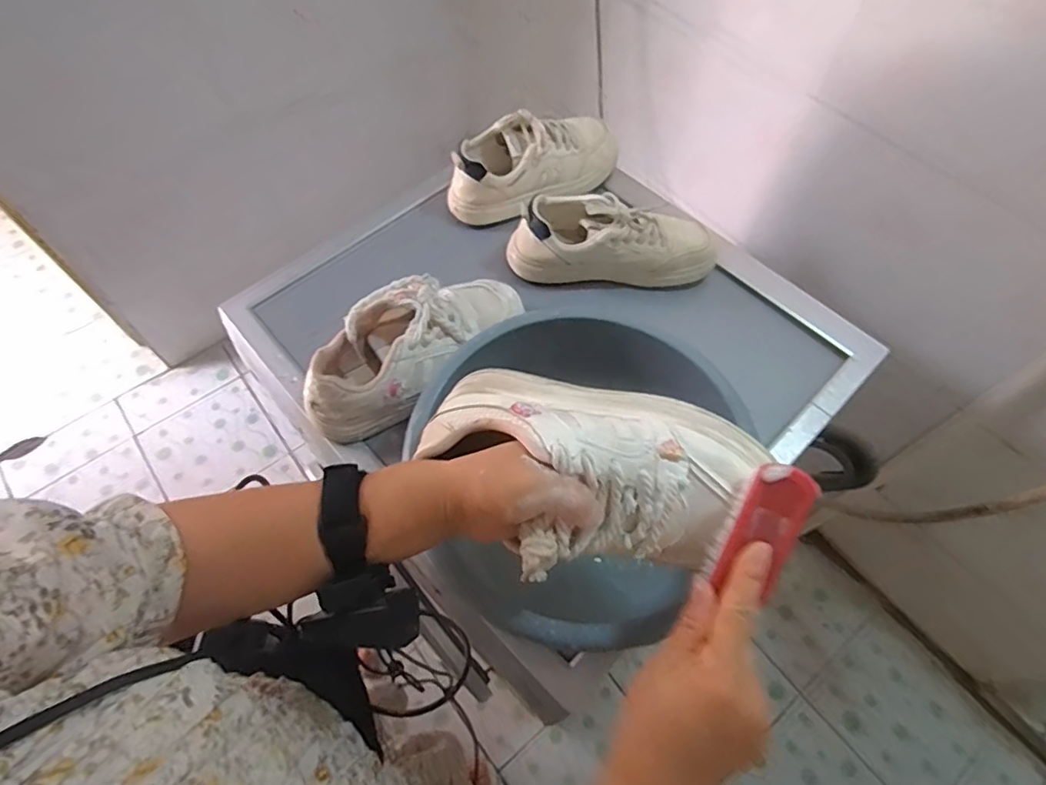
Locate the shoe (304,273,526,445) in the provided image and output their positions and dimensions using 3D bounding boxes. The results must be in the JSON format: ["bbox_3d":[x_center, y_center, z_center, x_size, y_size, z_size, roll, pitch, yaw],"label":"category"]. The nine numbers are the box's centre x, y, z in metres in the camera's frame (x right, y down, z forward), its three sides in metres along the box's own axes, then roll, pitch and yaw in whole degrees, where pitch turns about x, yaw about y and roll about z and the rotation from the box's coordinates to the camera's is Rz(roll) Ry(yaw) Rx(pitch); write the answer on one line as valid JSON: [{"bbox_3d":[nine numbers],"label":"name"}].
[{"bbox_3d":[-0.114,-0.054,0.586,0.251,0.093,0.100,-39,67,-21],"label":"shoe"}]

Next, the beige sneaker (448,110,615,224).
[{"bbox_3d":[0.015,-0.306,0.736,0.240,0.086,0.090,-22,62,-13],"label":"beige sneaker"}]

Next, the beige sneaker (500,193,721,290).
[{"bbox_3d":[0.106,-0.186,0.679,0.248,0.089,0.082,-1,59,-1],"label":"beige sneaker"}]

